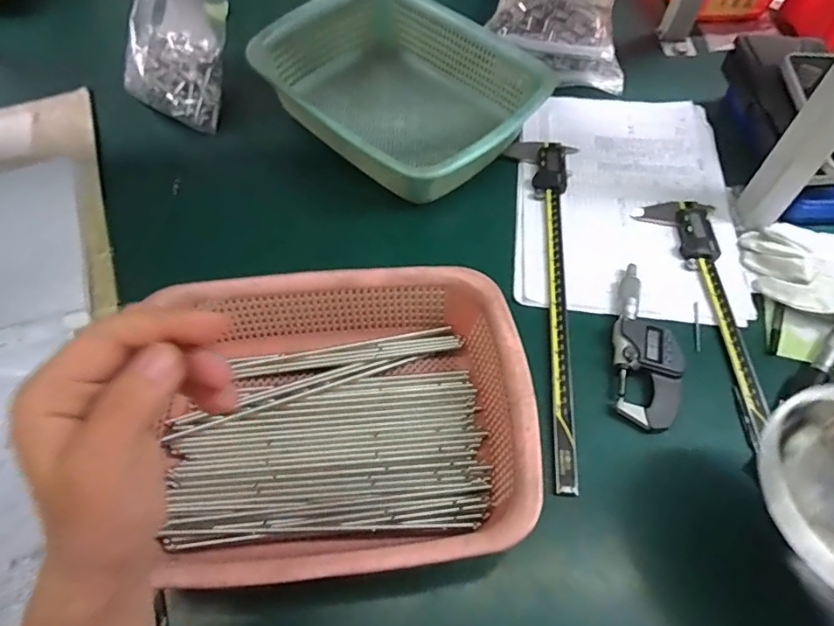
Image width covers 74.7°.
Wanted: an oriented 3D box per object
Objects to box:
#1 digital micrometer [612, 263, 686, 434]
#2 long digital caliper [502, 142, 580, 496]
[{"bbox_3d":[0.201,0.025,0.481,0.056,0.020,0.158,6,58,3],"label":"digital micrometer"},{"bbox_3d":[0.122,-0.028,0.515,0.068,0.018,0.384,4,58,2],"label":"long digital caliper"}]

